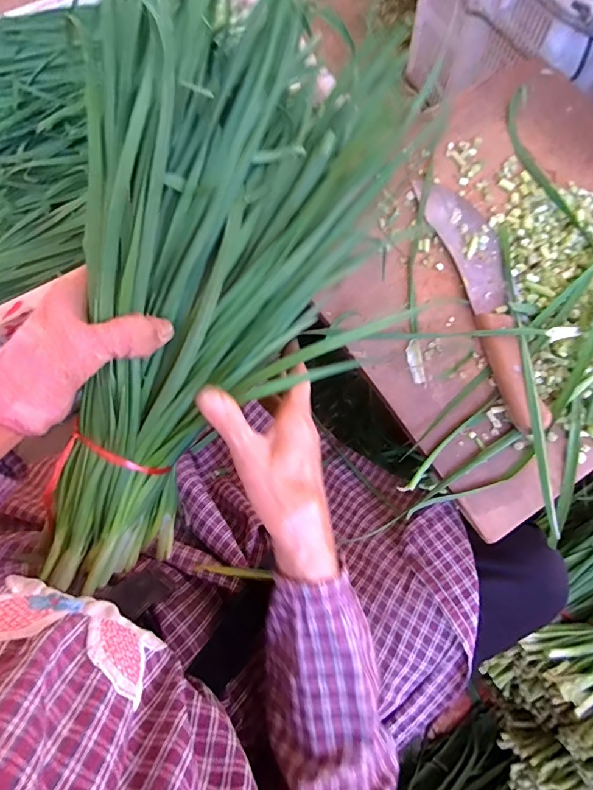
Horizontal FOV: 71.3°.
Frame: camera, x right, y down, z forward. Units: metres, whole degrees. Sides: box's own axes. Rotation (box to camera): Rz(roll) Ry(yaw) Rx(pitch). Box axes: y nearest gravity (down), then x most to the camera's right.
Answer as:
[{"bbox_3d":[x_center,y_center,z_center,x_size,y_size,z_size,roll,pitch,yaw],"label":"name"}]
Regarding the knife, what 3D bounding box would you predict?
[{"bbox_3d":[0.195,-0.107,0.419,0.059,0.026,0.287,-13,74,-4],"label":"knife"}]

